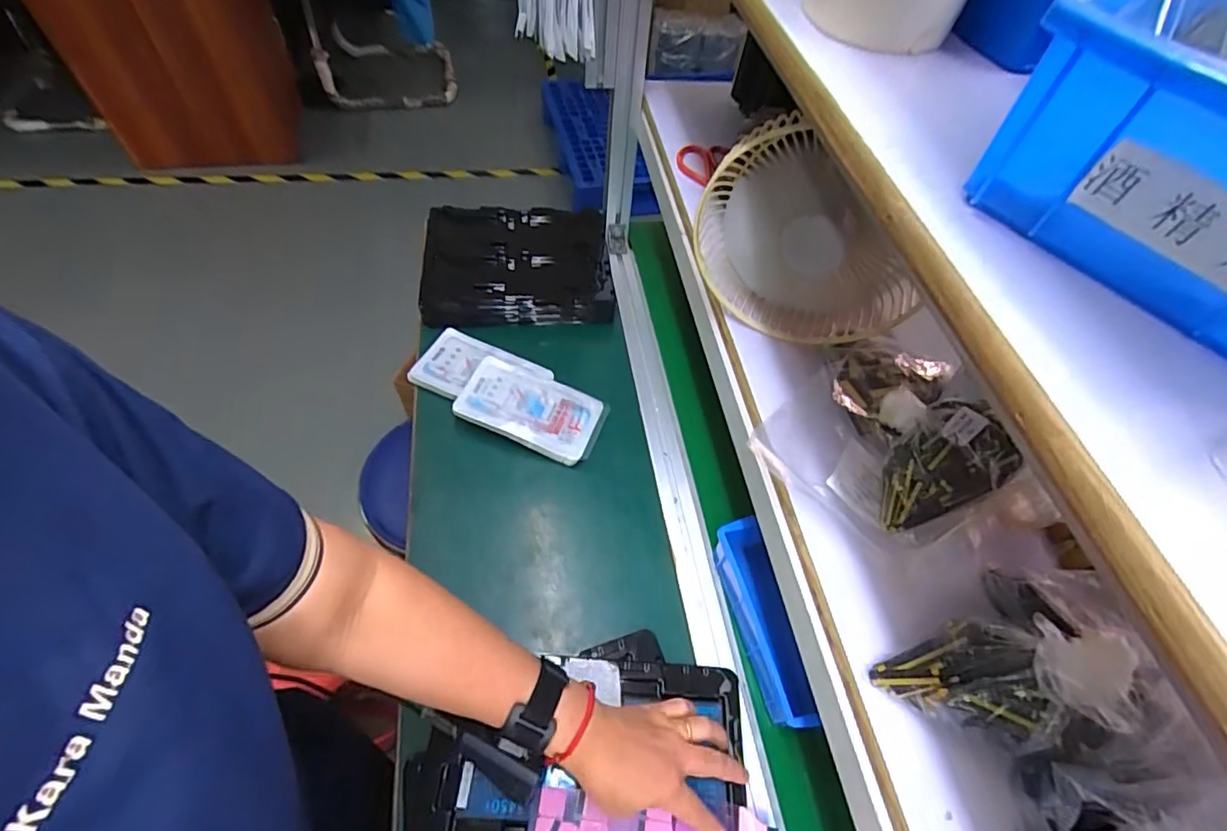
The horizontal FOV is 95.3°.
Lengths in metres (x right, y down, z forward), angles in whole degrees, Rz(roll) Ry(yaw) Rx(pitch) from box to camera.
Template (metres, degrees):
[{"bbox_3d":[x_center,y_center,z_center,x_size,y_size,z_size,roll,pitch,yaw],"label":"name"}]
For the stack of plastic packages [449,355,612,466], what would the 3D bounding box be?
[{"bbox_3d":[-0.105,-0.008,0.719,0.178,0.035,0.100,21,57,9],"label":"stack of plastic packages"}]

